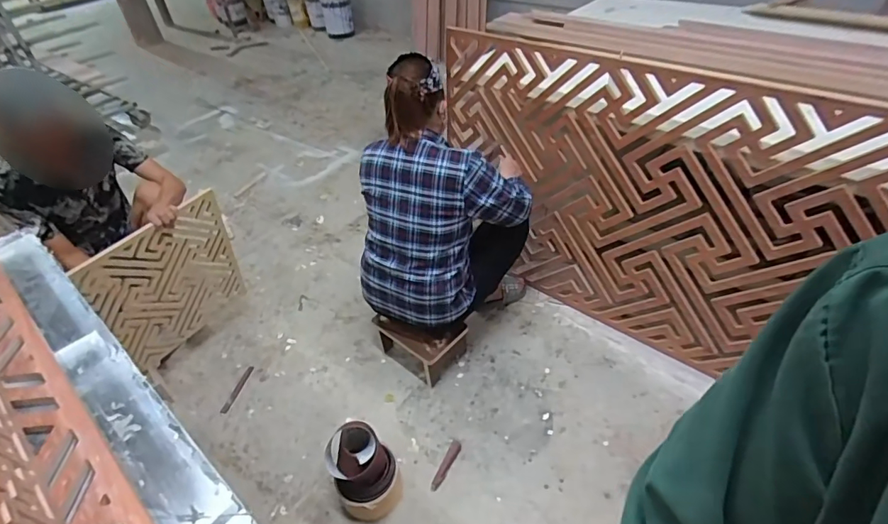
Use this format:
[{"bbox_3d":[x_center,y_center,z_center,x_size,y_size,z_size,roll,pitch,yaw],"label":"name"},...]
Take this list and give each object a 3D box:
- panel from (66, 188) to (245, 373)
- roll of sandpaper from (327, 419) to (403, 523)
[{"bbox_3d":[-0.898,0.075,1.620,0.030,0.505,0.458,28,51,19],"label":"panel"},{"bbox_3d":[-0.216,0.571,1.327,0.166,0.214,0.174,-4,41,3],"label":"roll of sandpaper"}]

